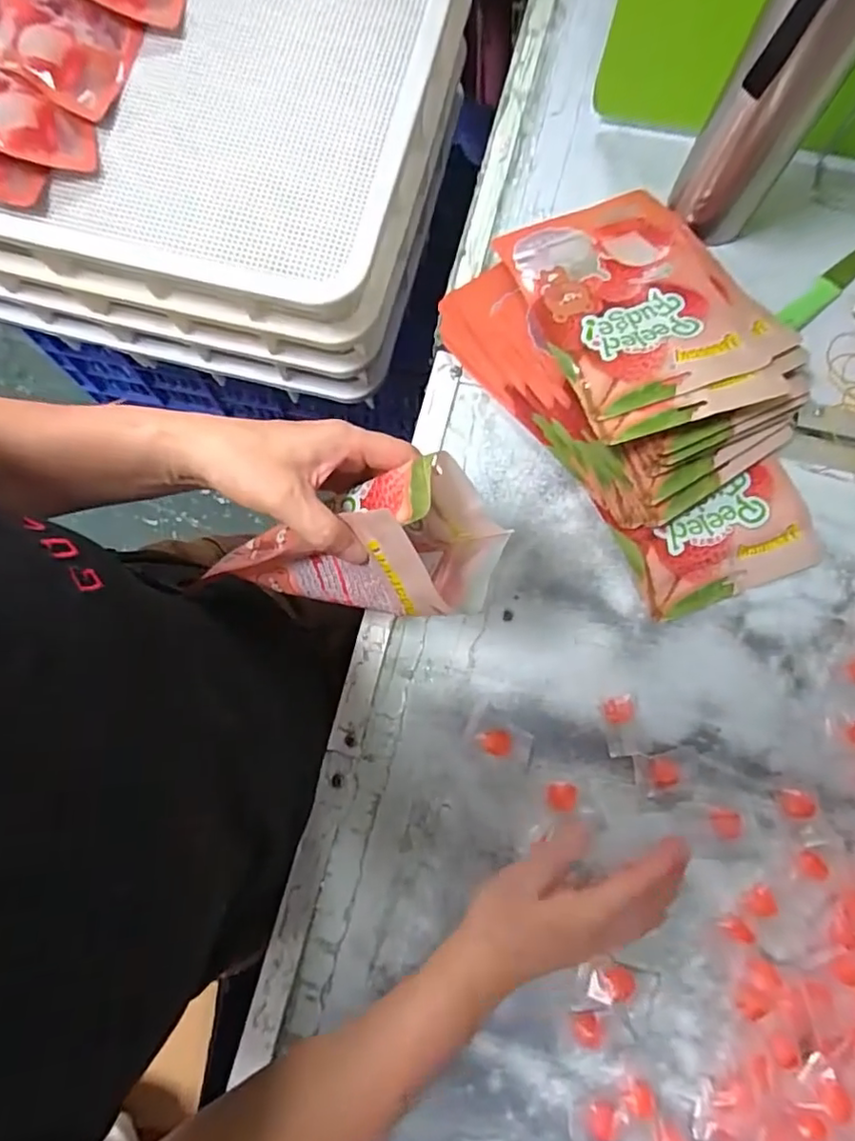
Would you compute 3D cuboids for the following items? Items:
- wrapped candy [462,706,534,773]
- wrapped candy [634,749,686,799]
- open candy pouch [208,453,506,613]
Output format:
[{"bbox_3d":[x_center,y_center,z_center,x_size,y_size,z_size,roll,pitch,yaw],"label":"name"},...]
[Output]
[{"bbox_3d":[0.057,0.131,0.463,0.053,0.013,0.032,29,79,6],"label":"wrapped candy"},{"bbox_3d":[0.177,0.156,0.455,0.036,0.014,0.032,-9,78,-2],"label":"wrapped candy"},{"bbox_3d":[-0.037,-0.008,0.360,0.155,0.091,0.084,-13,78,-3],"label":"open candy pouch"}]

